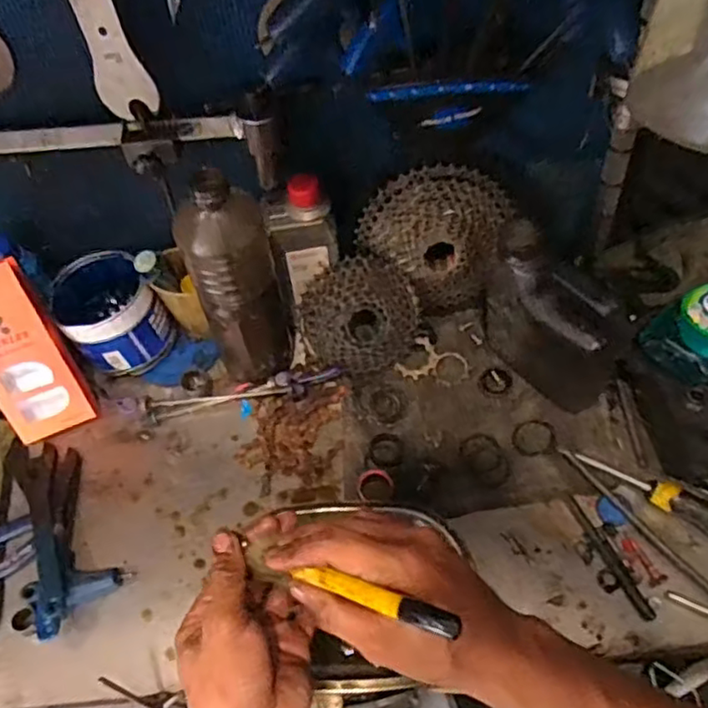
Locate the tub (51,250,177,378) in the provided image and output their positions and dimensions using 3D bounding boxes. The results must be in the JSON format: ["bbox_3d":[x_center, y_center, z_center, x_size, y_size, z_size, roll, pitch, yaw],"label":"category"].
[{"bbox_3d":[-0.259,-0.039,0.689,0.097,0.096,0.110,-36,63,-18],"label":"tub"}]

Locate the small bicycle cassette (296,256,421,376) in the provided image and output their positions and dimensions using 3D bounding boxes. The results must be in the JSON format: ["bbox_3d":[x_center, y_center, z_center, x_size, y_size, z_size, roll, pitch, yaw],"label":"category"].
[{"bbox_3d":[0.009,-0.038,0.664,0.118,0.031,0.118,-2,100,-11],"label":"small bicycle cassette"}]

